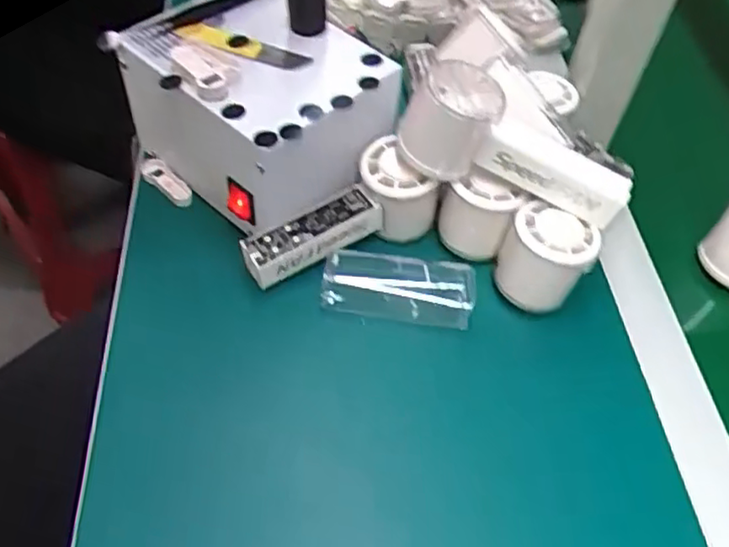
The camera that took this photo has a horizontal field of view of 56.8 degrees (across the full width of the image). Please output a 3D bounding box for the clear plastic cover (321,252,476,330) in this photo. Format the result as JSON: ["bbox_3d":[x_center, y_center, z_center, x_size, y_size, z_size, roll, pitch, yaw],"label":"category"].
[{"bbox_3d":[0.024,0.009,0.458,0.103,0.018,0.042,8,52,1],"label":"clear plastic cover"}]

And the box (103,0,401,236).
[{"bbox_3d":[-0.072,-0.121,0.493,0.126,0.090,0.166,-35,63,-28],"label":"box"}]

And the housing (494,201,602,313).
[{"bbox_3d":[0.120,-0.006,0.456,0.057,0.065,0.048,25,54,14],"label":"housing"}]

